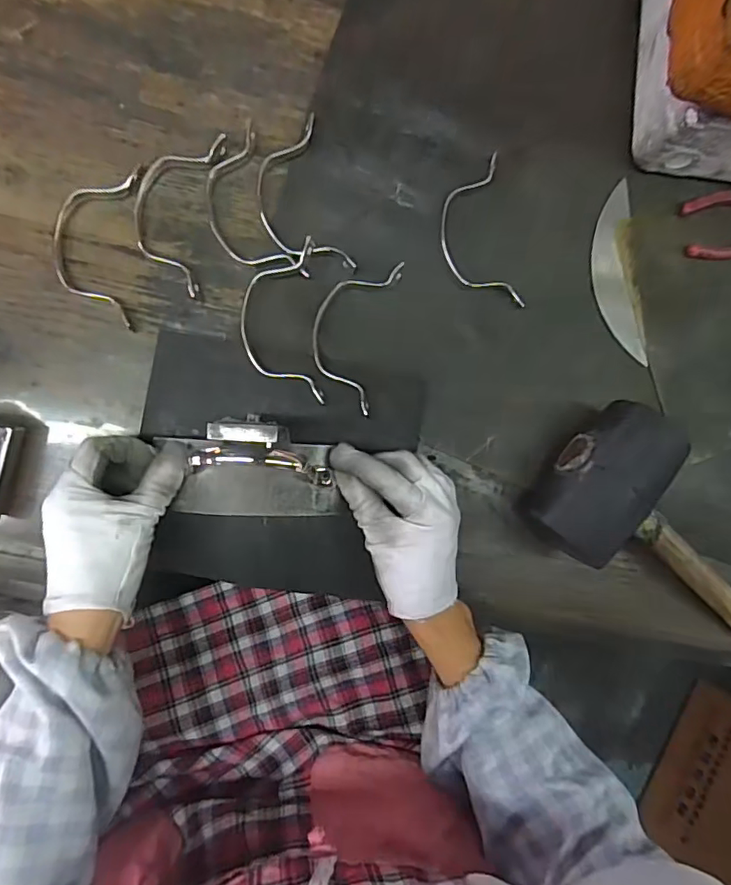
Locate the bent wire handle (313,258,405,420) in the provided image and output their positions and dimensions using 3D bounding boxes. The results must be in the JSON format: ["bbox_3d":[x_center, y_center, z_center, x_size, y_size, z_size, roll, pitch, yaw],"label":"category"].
[{"bbox_3d":[-0.011,-0.087,0.420,0.056,0.014,0.122,14,86,-6],"label":"bent wire handle"}]

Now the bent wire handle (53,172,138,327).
[{"bbox_3d":[-0.203,-0.147,0.409,0.057,0.011,0.115,3,87,-7],"label":"bent wire handle"}]

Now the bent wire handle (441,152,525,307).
[{"bbox_3d":[0.089,-0.164,0.437,0.056,0.010,0.120,-12,89,-7],"label":"bent wire handle"}]

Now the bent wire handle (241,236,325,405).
[{"bbox_3d":[-0.064,-0.090,0.412,0.057,0.016,0.121,-3,88,-7],"label":"bent wire handle"}]

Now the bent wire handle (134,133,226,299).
[{"bbox_3d":[-0.146,-0.176,0.413,0.056,0.012,0.122,11,87,-6],"label":"bent wire handle"}]

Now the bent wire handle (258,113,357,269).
[{"bbox_3d":[-0.052,-0.185,0.420,0.059,0.011,0.117,-17,90,-7],"label":"bent wire handle"}]

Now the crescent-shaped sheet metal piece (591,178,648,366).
[{"bbox_3d":[0.209,-0.138,0.456,0.038,0.006,0.143,-9,92,-2],"label":"crescent-shaped sheet metal piece"}]

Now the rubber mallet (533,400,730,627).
[{"bbox_3d":[0.240,0.078,0.421,0.223,0.063,0.116,39,84,-4],"label":"rubber mallet"}]

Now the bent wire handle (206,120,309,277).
[{"bbox_3d":[-0.091,-0.176,0.416,0.055,0.014,0.122,-20,90,-7],"label":"bent wire handle"}]

